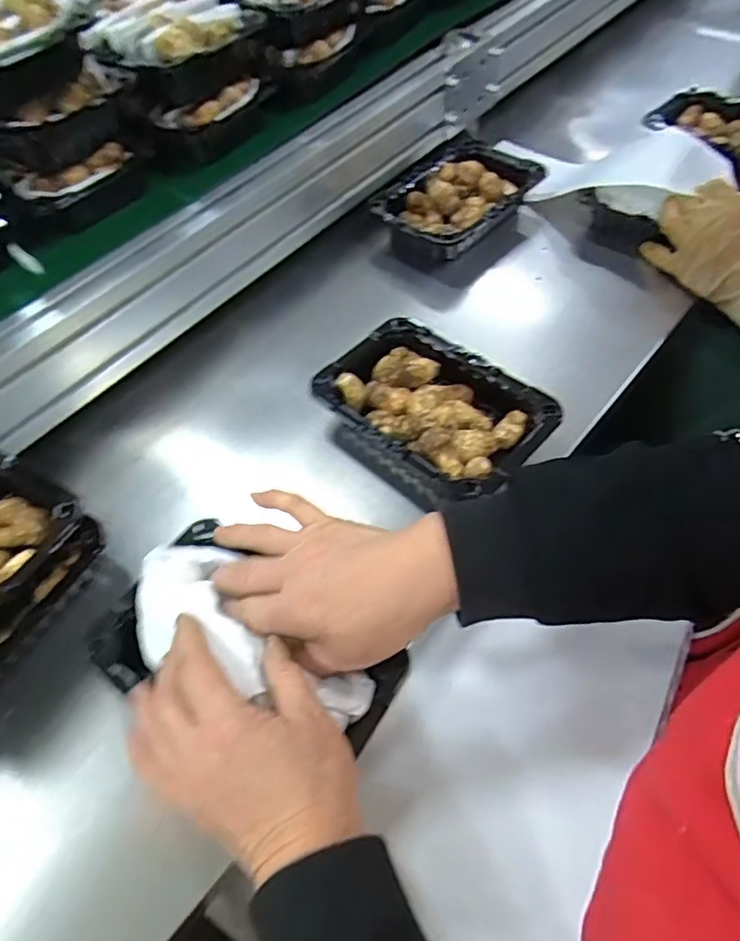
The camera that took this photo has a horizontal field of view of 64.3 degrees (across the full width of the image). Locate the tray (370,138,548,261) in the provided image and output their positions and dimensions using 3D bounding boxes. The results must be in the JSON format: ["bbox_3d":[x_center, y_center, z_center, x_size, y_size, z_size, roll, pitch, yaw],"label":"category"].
[{"bbox_3d":[0.104,-0.311,0.674,0.133,0.043,0.188,30,63,22],"label":"tray"}]

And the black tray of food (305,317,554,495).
[{"bbox_3d":[0.053,-0.050,0.505,0.186,0.046,0.128,35,64,24],"label":"black tray of food"}]

